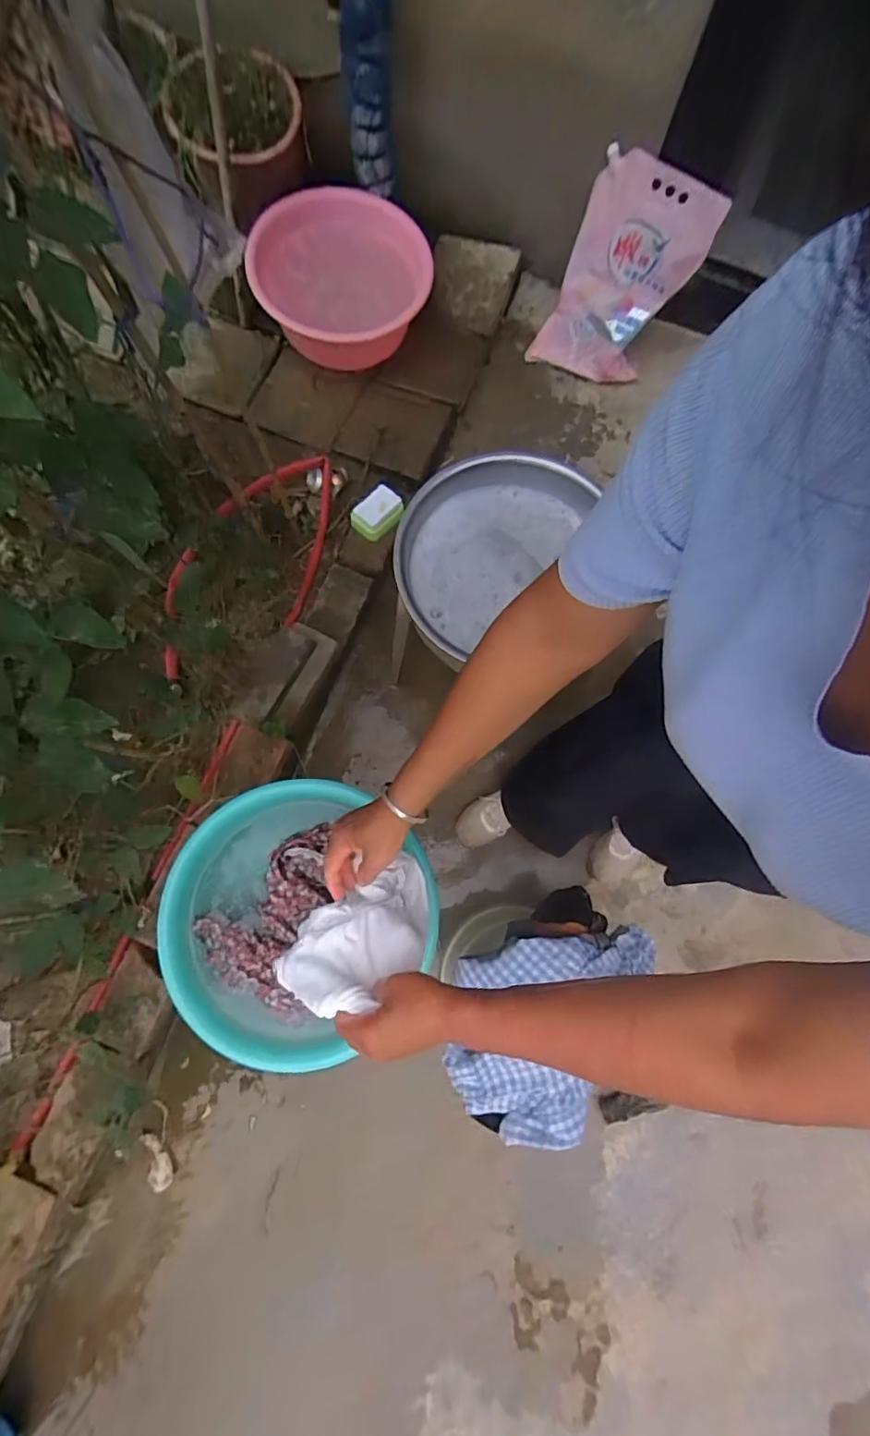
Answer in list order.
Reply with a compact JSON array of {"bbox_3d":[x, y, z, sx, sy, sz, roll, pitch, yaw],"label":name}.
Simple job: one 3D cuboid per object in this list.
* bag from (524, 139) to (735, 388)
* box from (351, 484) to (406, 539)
[{"bbox_3d":[0.469,-1.113,1.422,0.293,0.446,0.076,19,50,-8],"label":"bag"},{"bbox_3d":[-0.134,-0.489,1.316,0.087,0.038,0.127,42,78,6],"label":"box"}]

